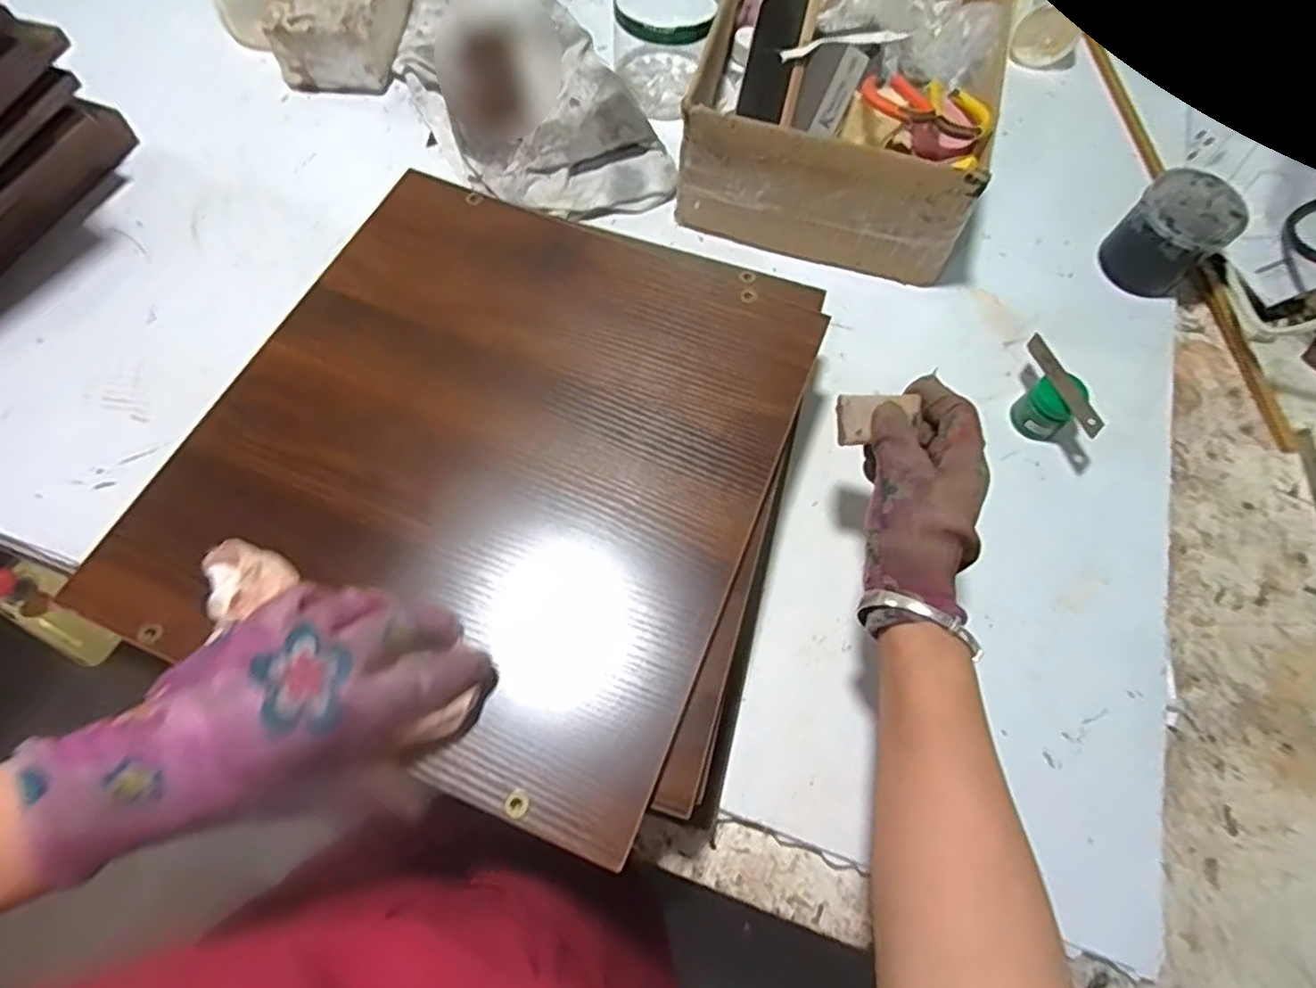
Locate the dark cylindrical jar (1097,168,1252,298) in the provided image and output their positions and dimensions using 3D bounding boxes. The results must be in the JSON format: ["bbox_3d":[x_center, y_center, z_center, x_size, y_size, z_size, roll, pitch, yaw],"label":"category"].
[{"bbox_3d":[0.468,-0.236,0.611,0.083,0.077,0.078,1,66,-2],"label":"dark cylindrical jar"}]

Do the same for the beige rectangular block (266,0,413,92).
[{"bbox_3d":[-0.324,-0.515,0.698,0.107,0.073,0.203,2,66,-2],"label":"beige rectangular block"}]

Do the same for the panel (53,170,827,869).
[{"bbox_3d":[-0.103,-0.038,0.426,0.336,0.011,0.379,21,66,7],"label":"panel"}]

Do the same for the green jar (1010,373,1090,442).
[{"bbox_3d":[0.323,-0.072,0.551,0.041,0.050,0.039,1,66,-2],"label":"green jar"}]

